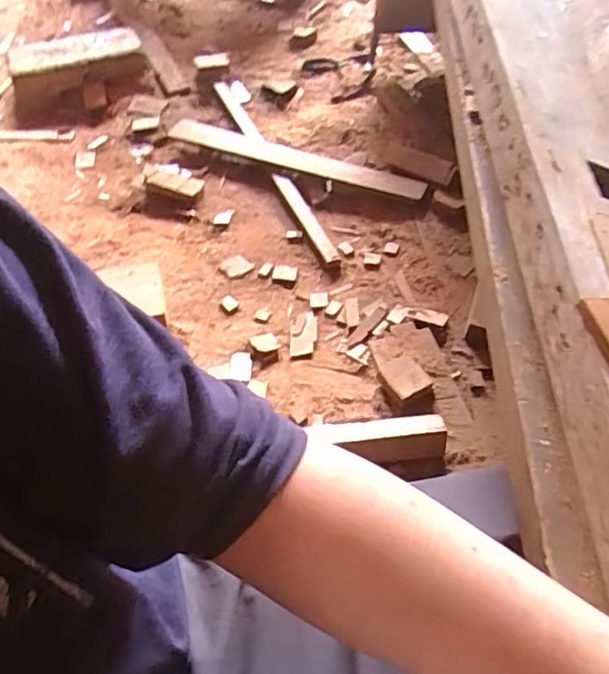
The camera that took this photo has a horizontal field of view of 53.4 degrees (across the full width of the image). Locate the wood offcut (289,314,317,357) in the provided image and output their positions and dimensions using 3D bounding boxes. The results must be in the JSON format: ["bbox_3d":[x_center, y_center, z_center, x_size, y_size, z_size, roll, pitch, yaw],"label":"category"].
[{"bbox_3d":[-0.001,-0.004,0.914,0.039,0.010,0.071,1,55,2],"label":"wood offcut"}]

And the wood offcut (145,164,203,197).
[{"bbox_3d":[-0.243,-0.284,1.115,0.126,0.026,0.045,23,58,16],"label":"wood offcut"}]

